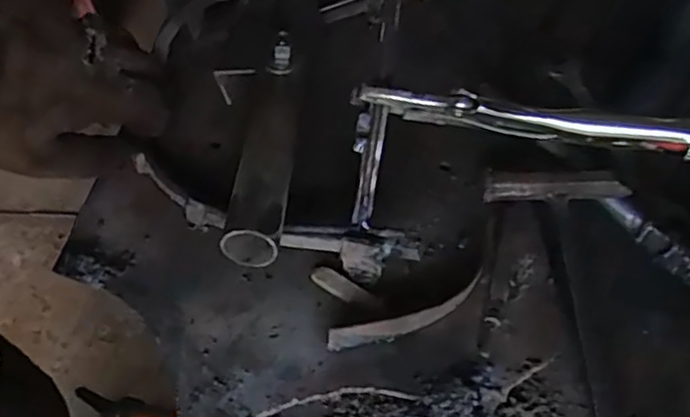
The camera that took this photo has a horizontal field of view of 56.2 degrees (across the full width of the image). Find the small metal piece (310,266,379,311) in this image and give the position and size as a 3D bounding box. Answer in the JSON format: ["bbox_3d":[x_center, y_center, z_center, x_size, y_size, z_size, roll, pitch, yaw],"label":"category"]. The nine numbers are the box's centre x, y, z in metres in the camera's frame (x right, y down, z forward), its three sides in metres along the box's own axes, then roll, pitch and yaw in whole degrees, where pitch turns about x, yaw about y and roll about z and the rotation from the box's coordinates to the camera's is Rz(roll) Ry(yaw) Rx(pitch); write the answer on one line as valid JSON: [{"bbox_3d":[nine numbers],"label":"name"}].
[{"bbox_3d":[0.000,0.047,0.383,0.043,0.004,0.013,26,56,18],"label":"small metal piece"}]

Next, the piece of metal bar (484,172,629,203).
[{"bbox_3d":[0.140,-0.014,0.426,0.094,0.018,0.014,1,52,0],"label":"piece of metal bar"}]

